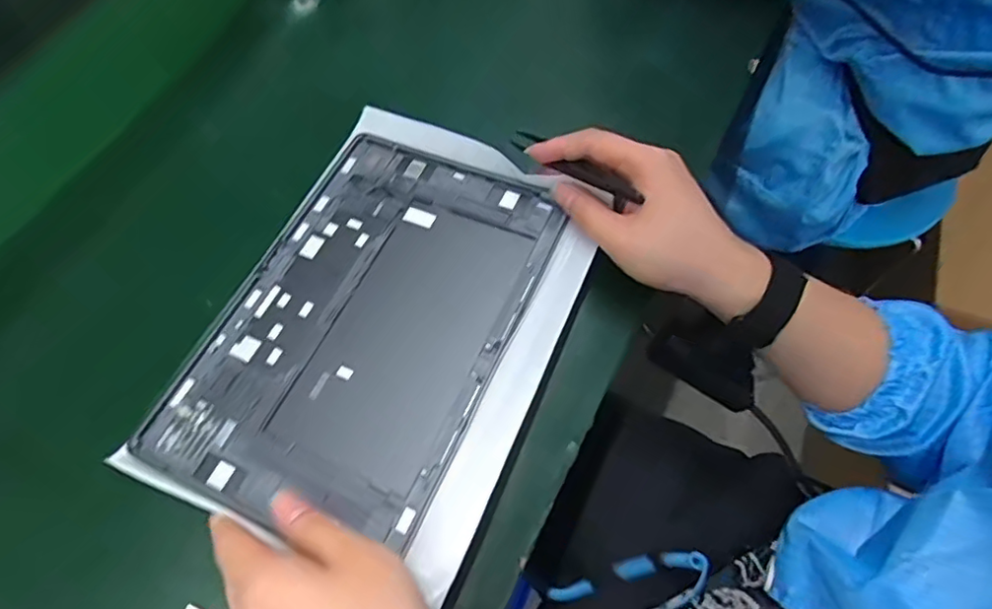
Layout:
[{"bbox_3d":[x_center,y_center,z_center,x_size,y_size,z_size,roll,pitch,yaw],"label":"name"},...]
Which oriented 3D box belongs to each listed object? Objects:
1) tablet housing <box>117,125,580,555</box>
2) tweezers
[{"bbox_3d":[-0.077,0.007,0.369,0.167,0.009,0.251,20,63,14],"label":"tablet housing"},{"bbox_3d":[0.045,-0.086,0.372,0.095,0.025,0.007,35,68,22],"label":"tweezers"}]

